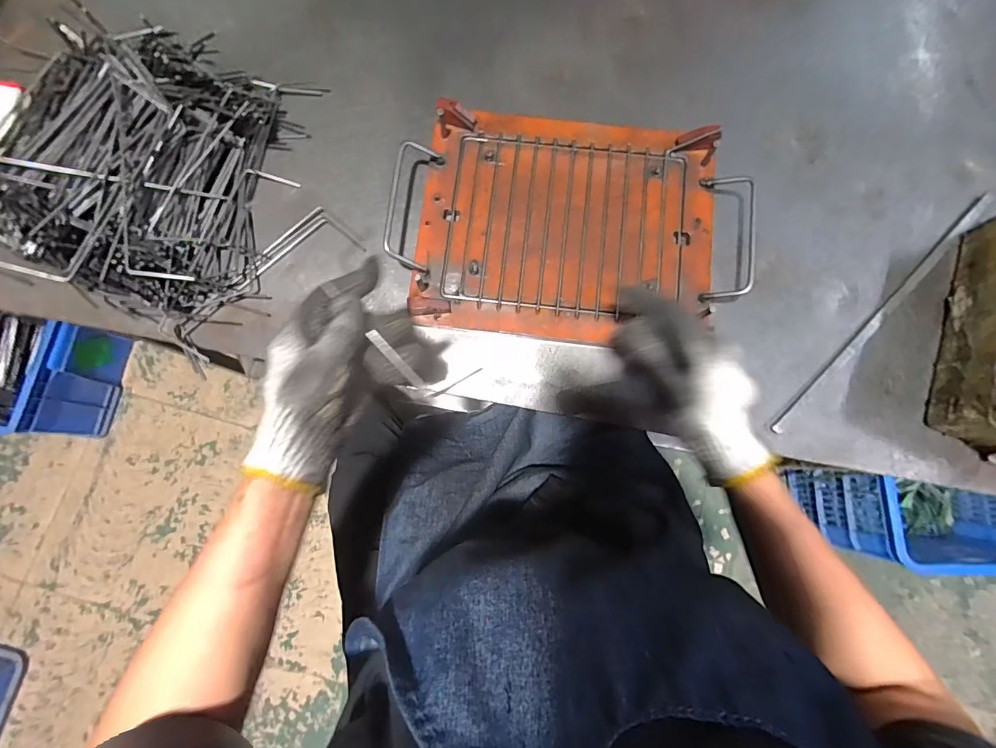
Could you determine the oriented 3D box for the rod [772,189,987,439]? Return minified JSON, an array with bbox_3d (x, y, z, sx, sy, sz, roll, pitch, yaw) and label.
[{"bbox_3d":[0.401,-0.070,0.455,0.012,0.012,0.356,44,81,8],"label":"rod"}]

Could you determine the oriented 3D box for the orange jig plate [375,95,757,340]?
[{"bbox_3d":[0.072,-0.157,0.455,0.353,0.035,0.238,6,78,0],"label":"orange jig plate"}]

